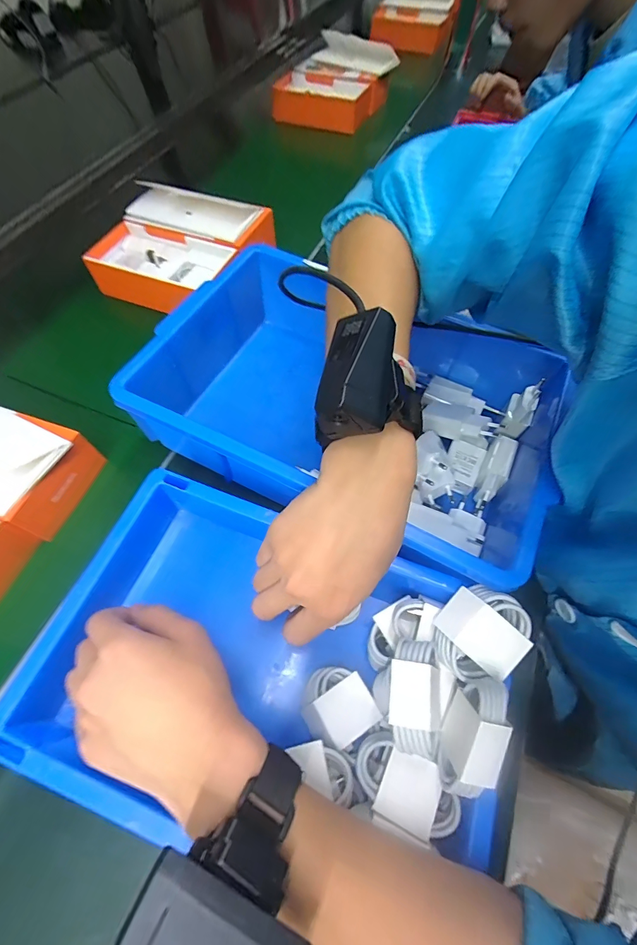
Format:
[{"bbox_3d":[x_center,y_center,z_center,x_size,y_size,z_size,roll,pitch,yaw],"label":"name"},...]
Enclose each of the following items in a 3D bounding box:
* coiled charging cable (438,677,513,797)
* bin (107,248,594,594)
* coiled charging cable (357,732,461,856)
[{"bbox_3d":[0.094,0.159,0.233,0.024,0.050,0.064,20,63,11],"label":"coiled charging cable"},{"bbox_3d":[0.034,-0.063,0.379,0.369,0.106,0.233,24,64,13],"label":"bin"},{"bbox_3d":[0.054,0.206,0.243,0.065,0.015,0.032,24,49,19],"label":"coiled charging cable"}]

